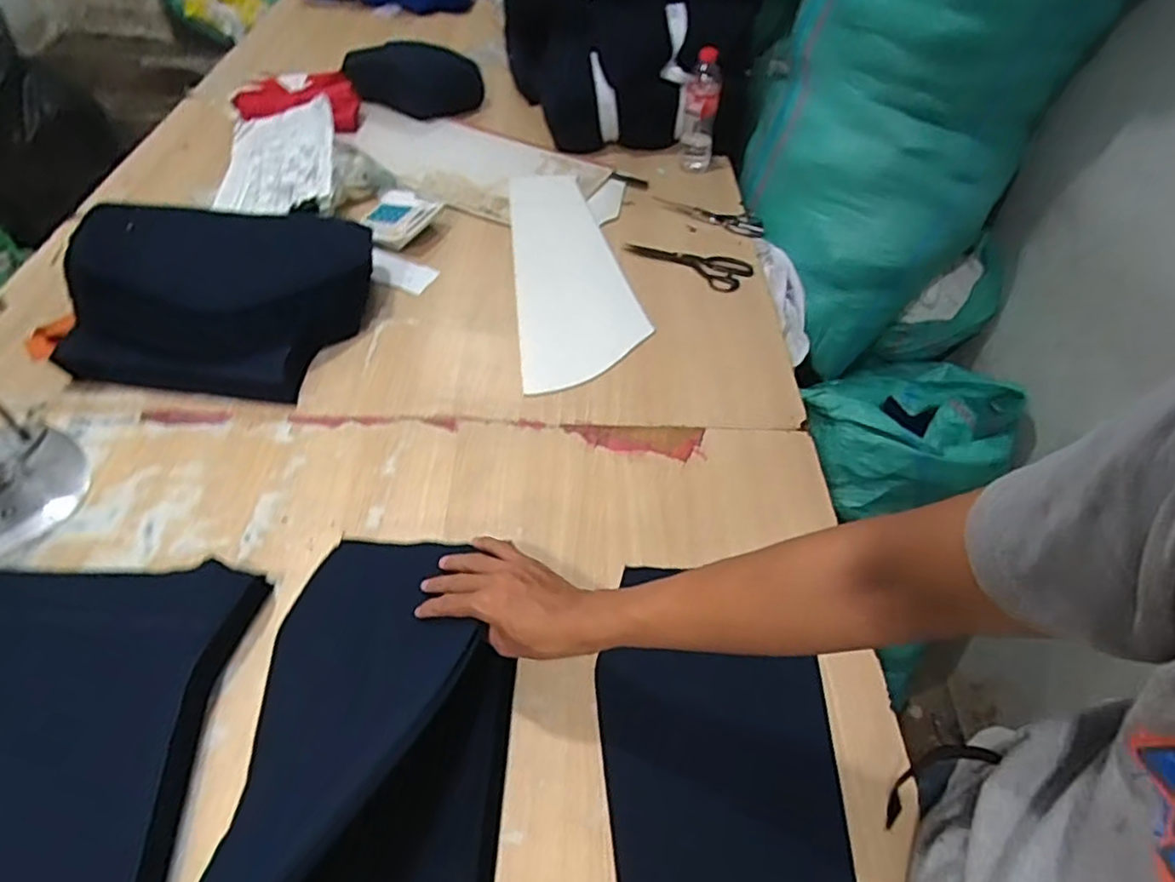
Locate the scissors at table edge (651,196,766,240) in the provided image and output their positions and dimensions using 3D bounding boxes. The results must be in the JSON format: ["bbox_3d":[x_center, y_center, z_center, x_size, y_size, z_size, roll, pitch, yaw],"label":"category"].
[{"bbox_3d":[0.219,-0.420,1.226,0.215,0.015,0.049,21,51,14],"label":"scissors at table edge"}]

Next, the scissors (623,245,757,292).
[{"bbox_3d":[0.172,-0.311,1.139,0.209,0.015,0.092,25,52,17],"label":"scissors"}]

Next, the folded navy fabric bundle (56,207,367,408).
[{"bbox_3d":[-0.520,-0.214,0.943,0.382,0.093,0.315,5,49,1],"label":"folded navy fabric bundle"}]

